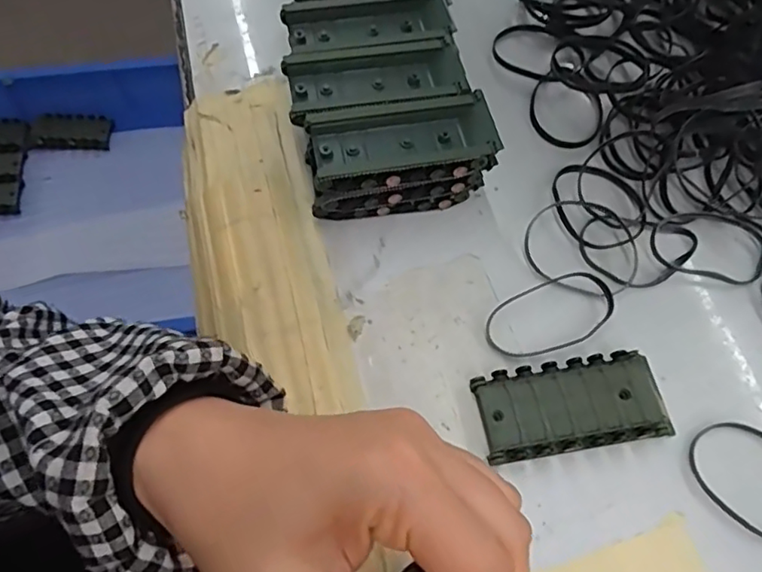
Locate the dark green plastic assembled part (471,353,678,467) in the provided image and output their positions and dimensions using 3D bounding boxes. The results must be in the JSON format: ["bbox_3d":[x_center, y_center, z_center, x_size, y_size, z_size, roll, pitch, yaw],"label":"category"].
[{"bbox_3d":[0.095,0.060,0.290,0.092,0.014,0.043,-8,64,-6],"label":"dark green plastic assembled part"}]

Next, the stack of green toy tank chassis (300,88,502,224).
[{"bbox_3d":[0.009,-0.071,0.332,0.101,0.050,0.047,-11,64,-7],"label":"stack of green toy tank chassis"}]

